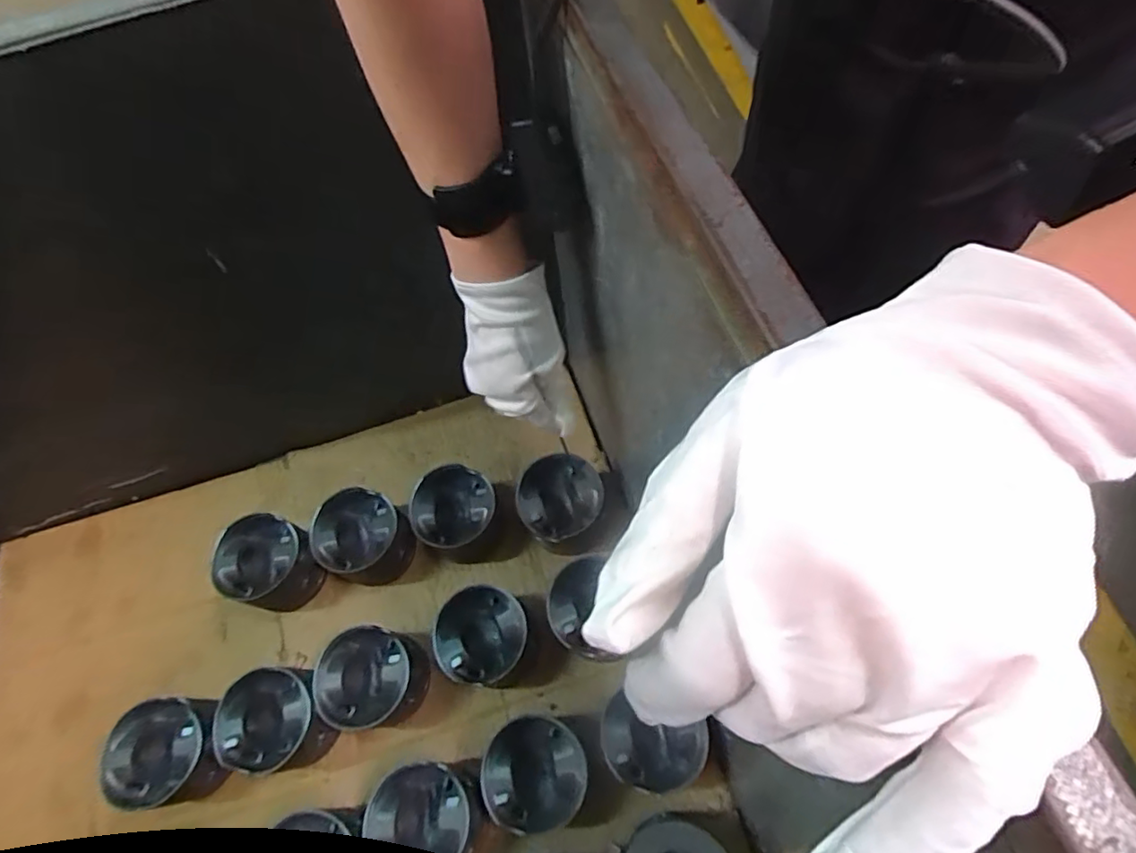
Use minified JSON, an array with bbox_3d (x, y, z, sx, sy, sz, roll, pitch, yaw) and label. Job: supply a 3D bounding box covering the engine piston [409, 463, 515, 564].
[{"bbox_3d":[-0.113,0.099,0.642,0.091,0.080,0.096,6,64,9],"label":"engine piston"}]

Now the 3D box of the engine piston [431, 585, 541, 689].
[{"bbox_3d":[-0.077,0.209,0.586,0.091,0.082,0.084,5,64,9],"label":"engine piston"}]

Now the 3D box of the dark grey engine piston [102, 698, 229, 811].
[{"bbox_3d":[-0.362,0.300,0.555,0.092,0.067,0.085,-3,63,5],"label":"dark grey engine piston"}]

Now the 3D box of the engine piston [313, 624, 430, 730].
[{"bbox_3d":[-0.186,0.244,0.577,0.089,0.073,0.087,-3,63,5],"label":"engine piston"}]

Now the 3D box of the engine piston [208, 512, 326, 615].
[{"bbox_3d":[-0.310,0.148,0.631,0.090,0.077,0.084,-3,63,5],"label":"engine piston"}]

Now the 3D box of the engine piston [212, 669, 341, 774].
[{"bbox_3d":[-0.269,0.276,0.561,0.090,0.069,0.084,-1,63,6],"label":"engine piston"}]

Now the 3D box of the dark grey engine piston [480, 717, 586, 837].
[{"bbox_3d":[-0.029,0.299,0.516,0.083,0.069,0.084,-3,63,5],"label":"dark grey engine piston"}]

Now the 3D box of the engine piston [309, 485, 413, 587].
[{"bbox_3d":[-0.216,0.121,0.635,0.090,0.072,0.084,-3,63,5],"label":"engine piston"}]

